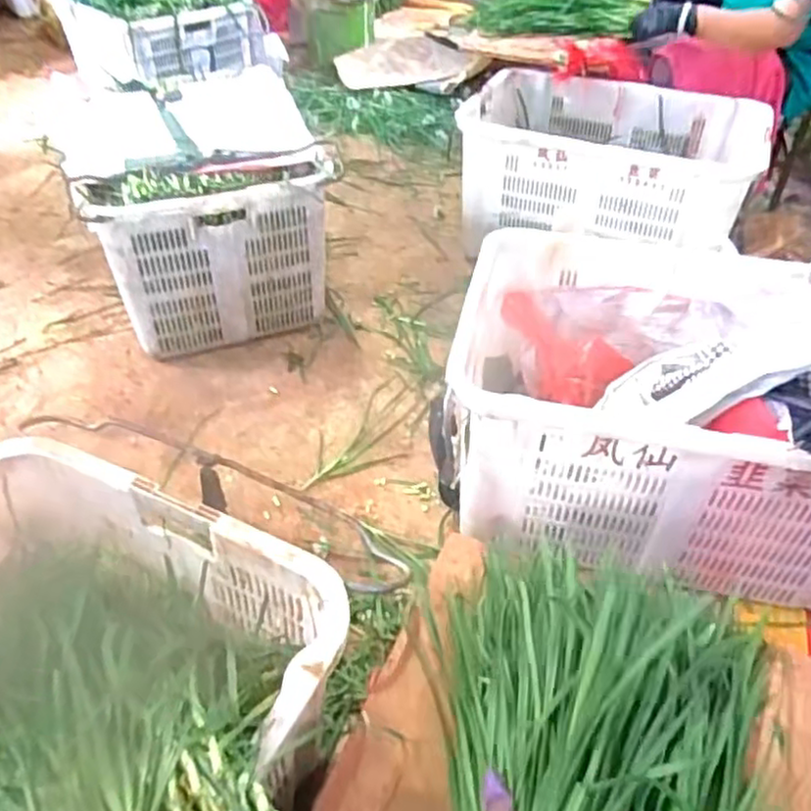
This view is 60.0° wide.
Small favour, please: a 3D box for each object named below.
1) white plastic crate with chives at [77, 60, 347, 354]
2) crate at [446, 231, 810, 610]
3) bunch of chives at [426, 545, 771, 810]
[{"bbox_3d":[-0.427,-0.422,1.516,0.441,0.358,0.499,-13,44,-16],"label":"white plastic crate with chives"},{"bbox_3d":[0.417,-0.021,1.087,0.658,0.316,0.476,10,43,9],"label":"crate"},{"bbox_3d":[0.158,0.307,0.571,0.304,0.106,0.406,11,43,9],"label":"bunch of chives"}]

